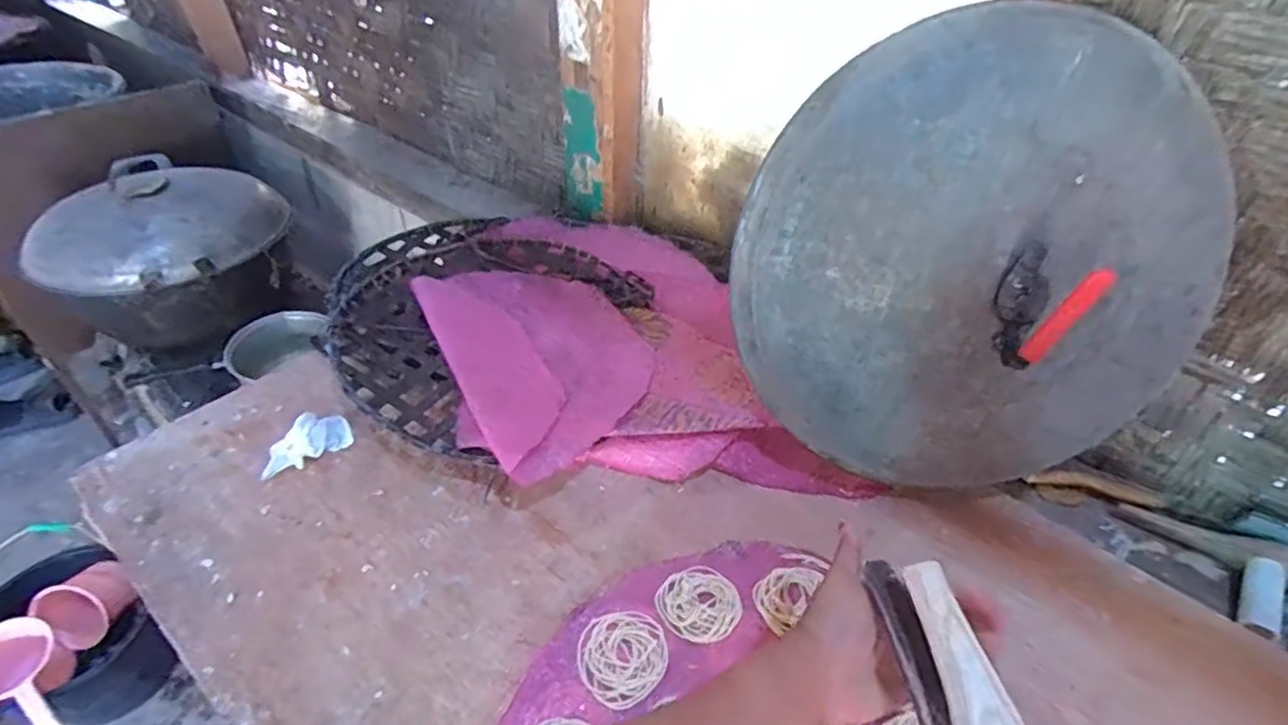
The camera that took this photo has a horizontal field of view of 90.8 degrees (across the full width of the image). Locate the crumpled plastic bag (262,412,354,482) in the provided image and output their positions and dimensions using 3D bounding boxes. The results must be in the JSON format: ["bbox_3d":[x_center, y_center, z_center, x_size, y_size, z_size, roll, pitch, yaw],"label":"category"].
[{"bbox_3d":[-0.360,0.082,0.673,0.089,0.025,0.056,-26,49,-27],"label":"crumpled plastic bag"}]

